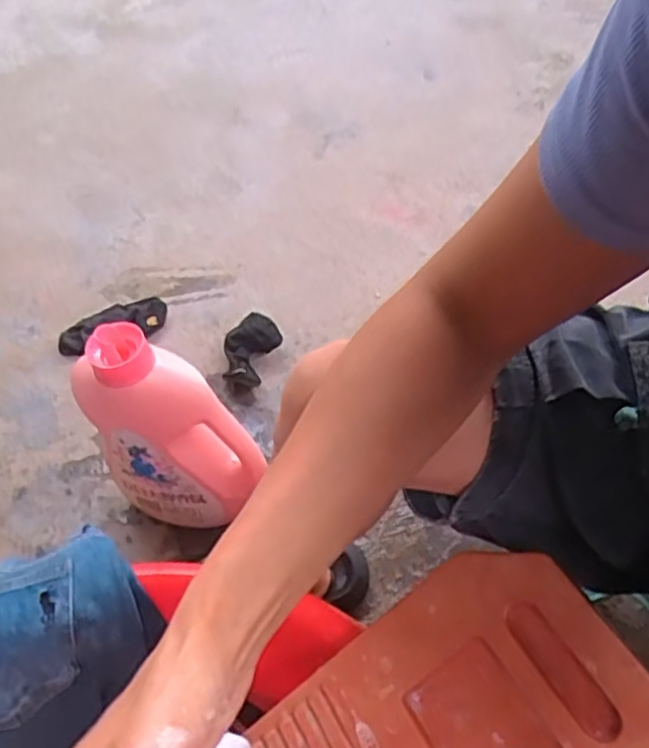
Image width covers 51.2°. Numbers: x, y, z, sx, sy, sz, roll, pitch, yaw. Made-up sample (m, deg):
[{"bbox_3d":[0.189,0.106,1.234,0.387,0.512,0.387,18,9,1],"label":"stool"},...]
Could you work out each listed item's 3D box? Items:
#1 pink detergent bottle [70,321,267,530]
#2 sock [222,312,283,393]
[{"bbox_3d":[-0.168,0.075,0.766,0.175,0.296,0.079,10,54,15],"label":"pink detergent bottle"},{"bbox_3d":[-0.115,-0.030,0.994,0.071,0.064,0.107,18,57,20],"label":"sock"}]

